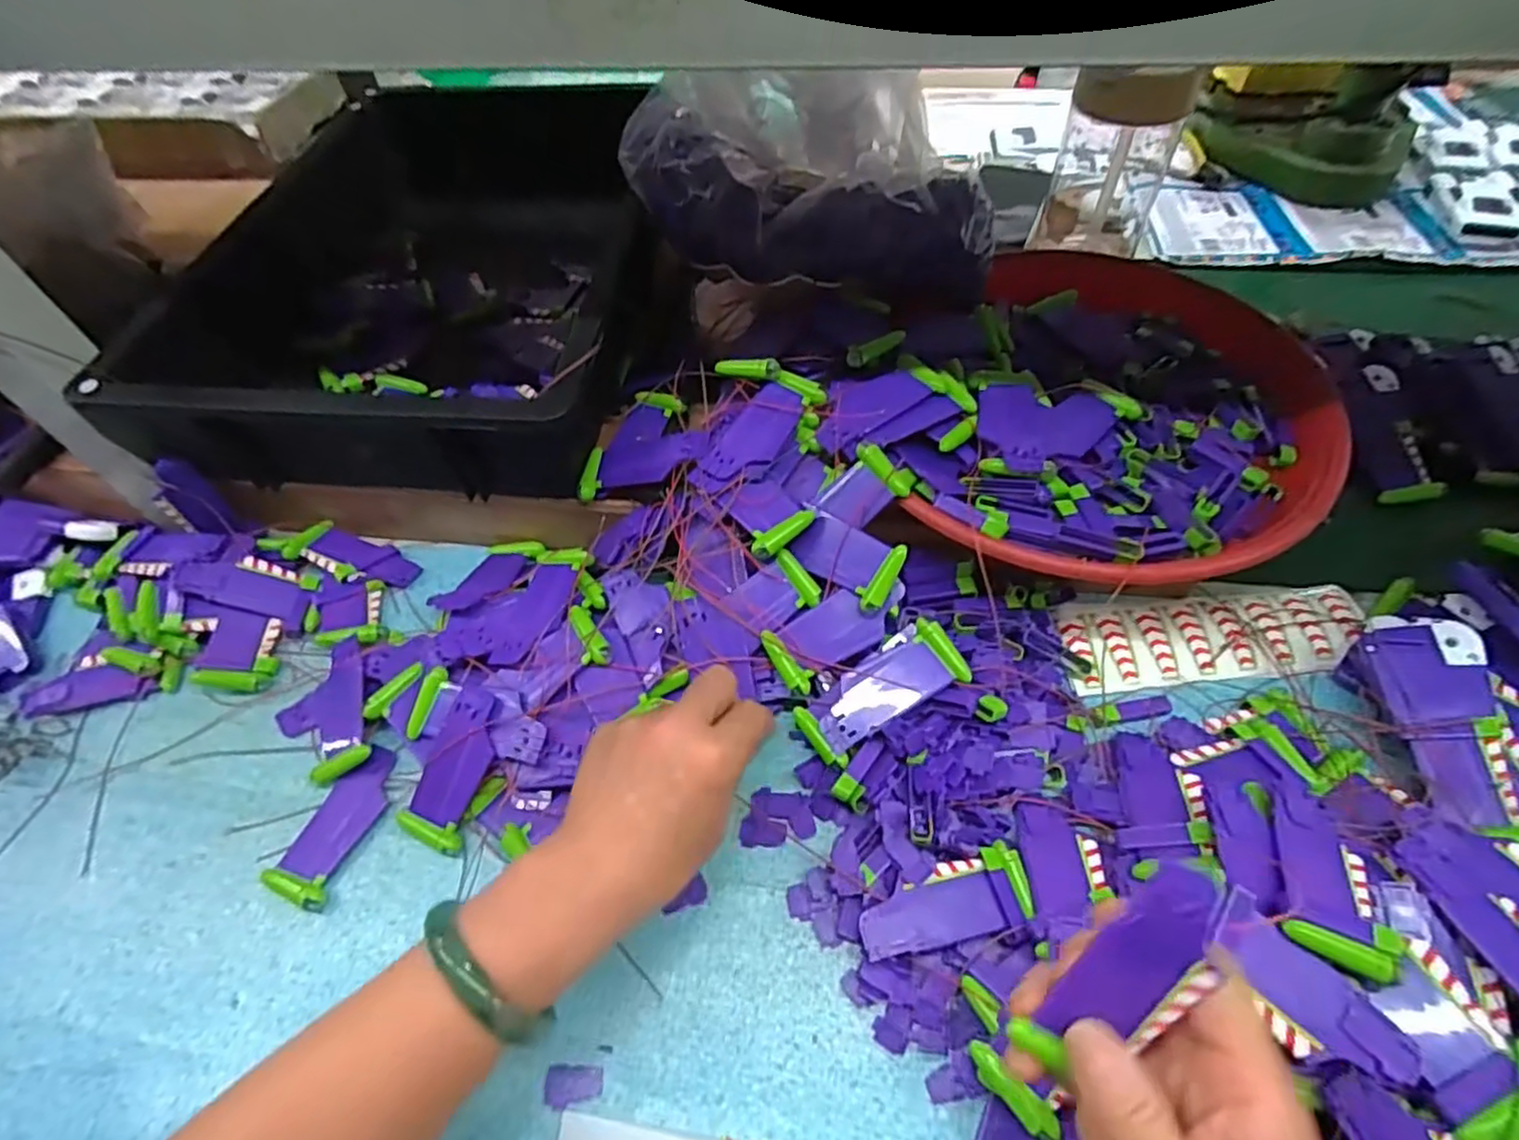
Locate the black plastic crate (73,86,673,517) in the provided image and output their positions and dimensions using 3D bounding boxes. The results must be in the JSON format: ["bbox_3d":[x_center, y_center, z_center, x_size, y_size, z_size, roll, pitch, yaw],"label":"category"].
[{"bbox_3d":[-0.234,-0.265,0.586,0.303,0.113,0.488,2,55,5],"label":"black plastic crate"}]

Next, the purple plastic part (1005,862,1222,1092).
[{"bbox_3d":[0.123,0.136,0.235,0.030,0.011,0.086,39,106,27],"label":"purple plastic part"}]

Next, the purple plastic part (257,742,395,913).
[{"bbox_3d":[-0.244,0.145,0.412,0.037,0.010,0.088,13,57,13],"label":"purple plastic part"}]

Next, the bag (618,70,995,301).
[{"bbox_3d":[0.033,-0.278,0.507,0.267,0.132,0.115,9,56,10],"label":"bag"}]

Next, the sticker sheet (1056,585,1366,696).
[{"bbox_3d":[0.289,0.041,0.452,0.184,0.007,0.061,-6,55,0],"label":"sticker sheet"}]

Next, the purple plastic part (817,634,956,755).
[{"bbox_3d":[0.069,0.072,0.405,0.076,0.010,0.032,-37,59,-3],"label":"purple plastic part"}]

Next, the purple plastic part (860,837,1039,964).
[{"bbox_3d":[0.094,0.171,0.358,0.088,0.007,0.037,-17,55,-9],"label":"purple plastic part"}]

